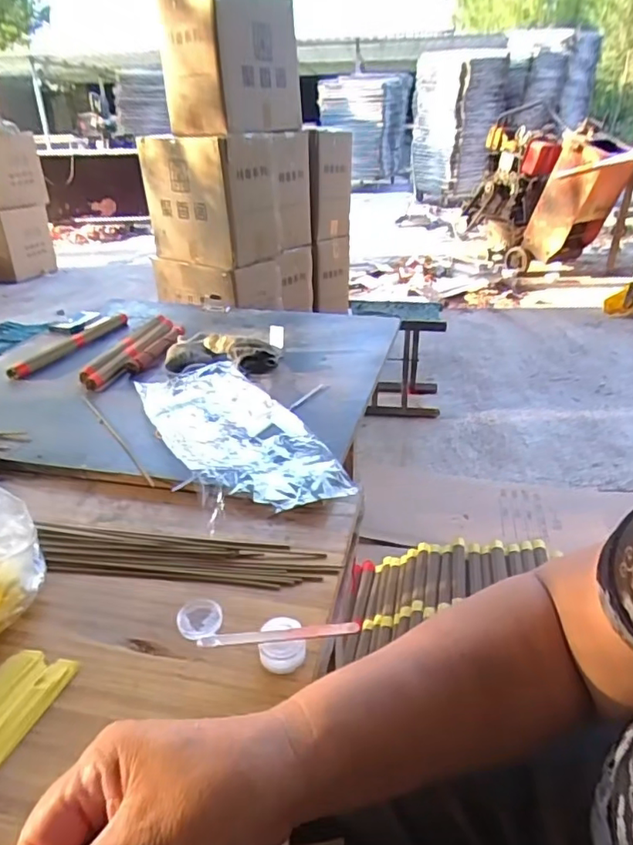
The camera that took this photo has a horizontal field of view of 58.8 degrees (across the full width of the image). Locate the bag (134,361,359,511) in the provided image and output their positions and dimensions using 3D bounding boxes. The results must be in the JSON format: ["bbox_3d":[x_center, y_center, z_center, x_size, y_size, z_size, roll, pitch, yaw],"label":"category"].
[{"bbox_3d":[-0.116,0.000,0.749,0.173,0.031,0.387,-15,31,-23],"label":"bag"}]

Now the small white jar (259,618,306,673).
[{"bbox_3d":[-0.028,0.178,0.447,0.035,0.026,0.033,-2,28,1],"label":"small white jar"}]

